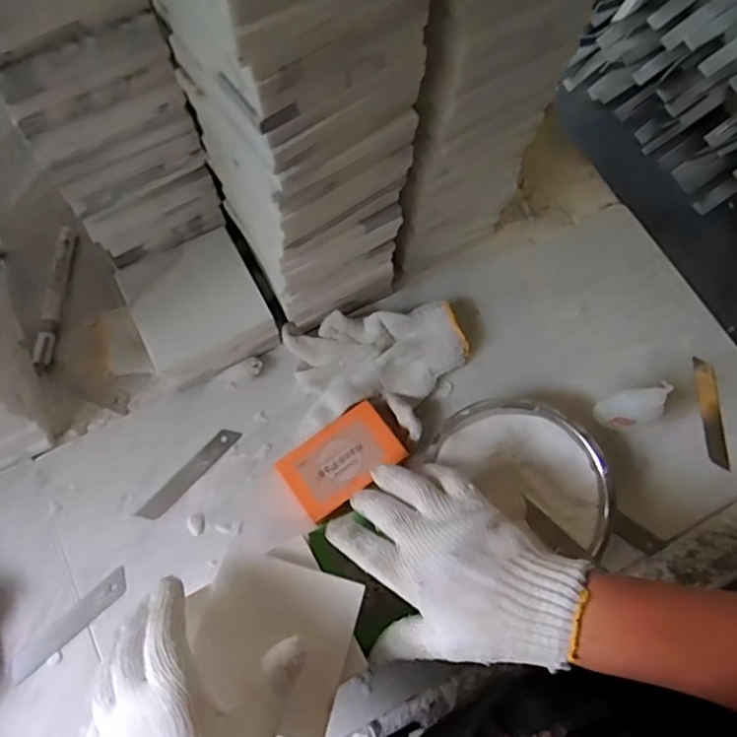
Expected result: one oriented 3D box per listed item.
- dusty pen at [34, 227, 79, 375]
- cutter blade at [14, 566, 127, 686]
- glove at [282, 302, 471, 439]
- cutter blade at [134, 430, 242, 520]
[{"bbox_3d":[-0.294,-0.068,0.551,0.015,0.014,0.148,1,70,-2],"label":"dusty pen"},{"bbox_3d":[-0.230,0.196,0.454,0.100,0.004,0.021,-40,77,-15],"label":"cutter blade"},{"bbox_3d":[0.012,0.006,0.515,0.152,0.032,0.106,-7,71,-5],"label":"glove"},{"bbox_3d":[-0.149,0.088,0.493,0.017,0.004,0.099,41,74,11],"label":"cutter blade"}]

